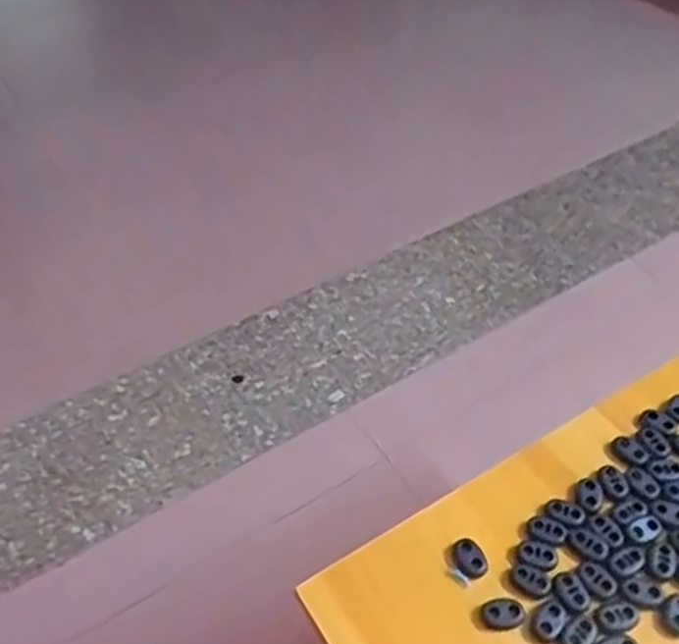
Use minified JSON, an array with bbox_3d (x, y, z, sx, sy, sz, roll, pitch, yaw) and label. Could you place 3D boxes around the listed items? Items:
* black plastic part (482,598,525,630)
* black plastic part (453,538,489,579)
[{"bbox_3d":[0.083,0.147,0.365,0.021,0.004,0.015,-1,48,0],"label":"black plastic part"},{"bbox_3d":[0.070,0.126,0.385,0.015,0.005,0.020,-15,49,-12],"label":"black plastic part"}]

